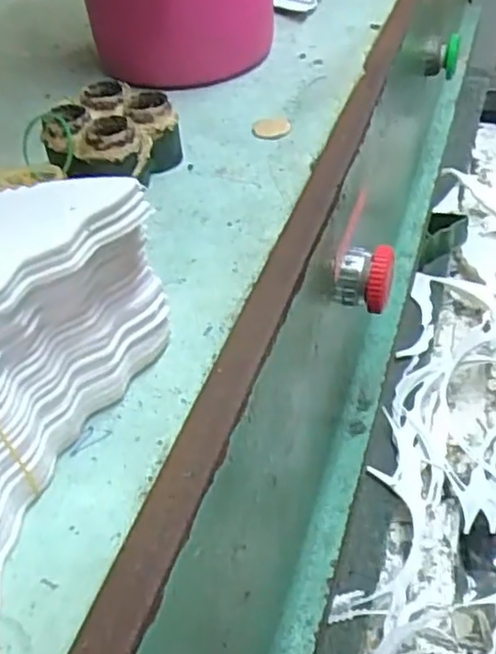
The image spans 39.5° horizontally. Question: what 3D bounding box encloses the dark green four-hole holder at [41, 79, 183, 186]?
[{"bbox_3d":[-0.069,-0.094,0.350,0.056,0.033,0.054,21,49,24],"label":"dark green four-hole holder"}]

